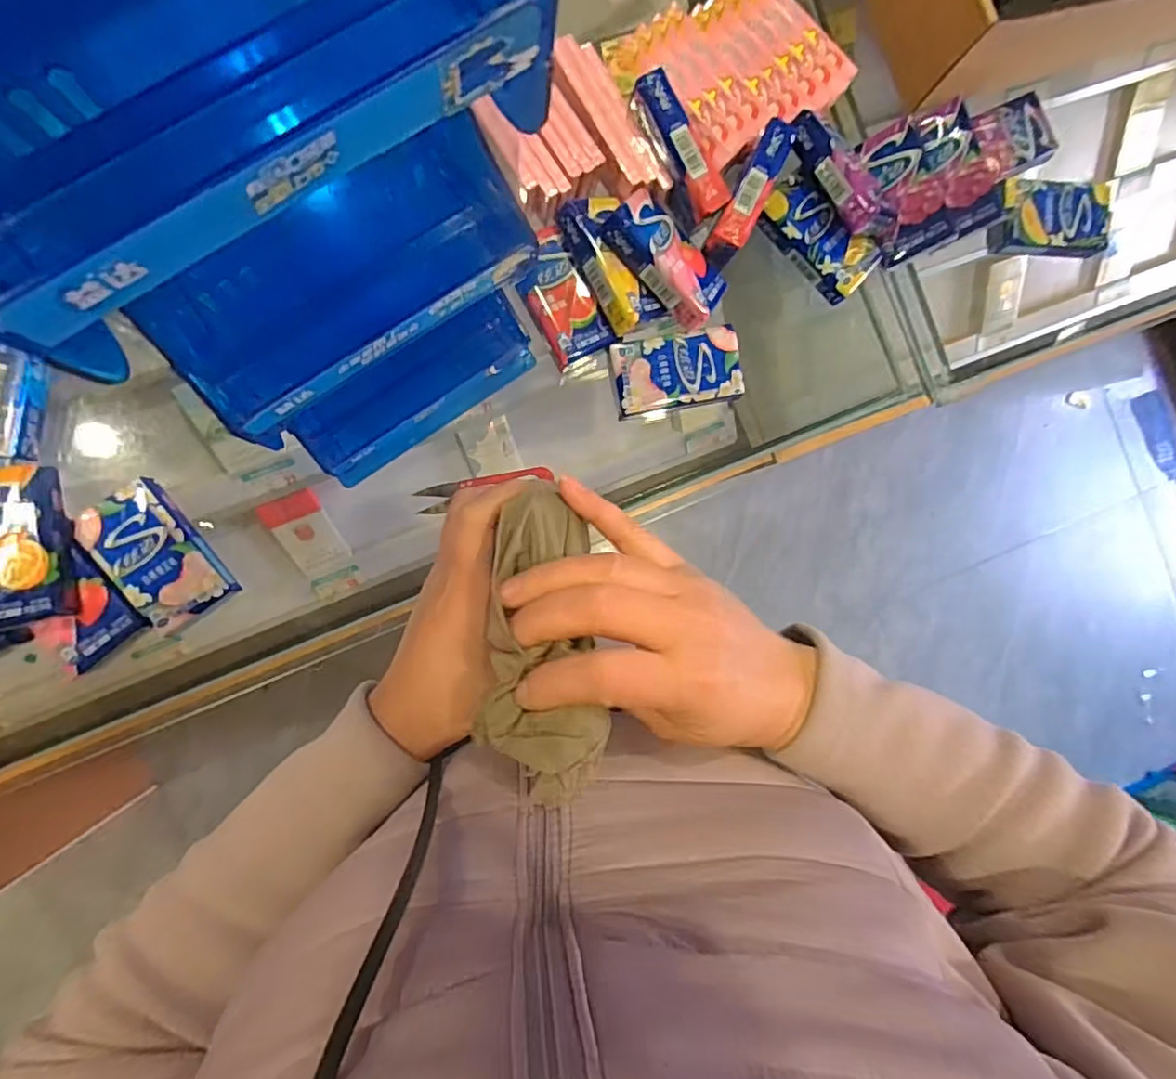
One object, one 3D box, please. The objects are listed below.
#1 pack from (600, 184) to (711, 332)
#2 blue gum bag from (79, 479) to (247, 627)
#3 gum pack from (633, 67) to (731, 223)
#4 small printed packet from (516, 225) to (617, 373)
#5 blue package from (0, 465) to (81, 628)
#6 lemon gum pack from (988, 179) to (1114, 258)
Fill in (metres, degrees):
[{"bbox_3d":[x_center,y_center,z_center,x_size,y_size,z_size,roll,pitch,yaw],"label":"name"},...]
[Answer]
[{"bbox_3d":[0.055,-0.193,0.410,0.092,0.021,0.047,46,52,-13],"label":"pack"},{"bbox_3d":[-0.280,0.010,0.384,0.052,0.021,0.090,-35,94,-7],"label":"blue gum bag"},{"bbox_3d":[0.062,-0.263,0.400,0.021,0.034,0.093,-31,93,-7],"label":"gum pack"},{"bbox_3d":[-0.021,-0.169,0.414,0.044,0.010,0.089,-30,93,-7],"label":"small printed packet"},{"bbox_3d":[-0.350,0.004,0.359,0.056,0.030,0.093,-10,90,-8],"label":"blue package"},{"bbox_3d":[0.363,-0.253,0.465,0.095,0.022,0.051,1,89,-7],"label":"lemon gum pack"}]

